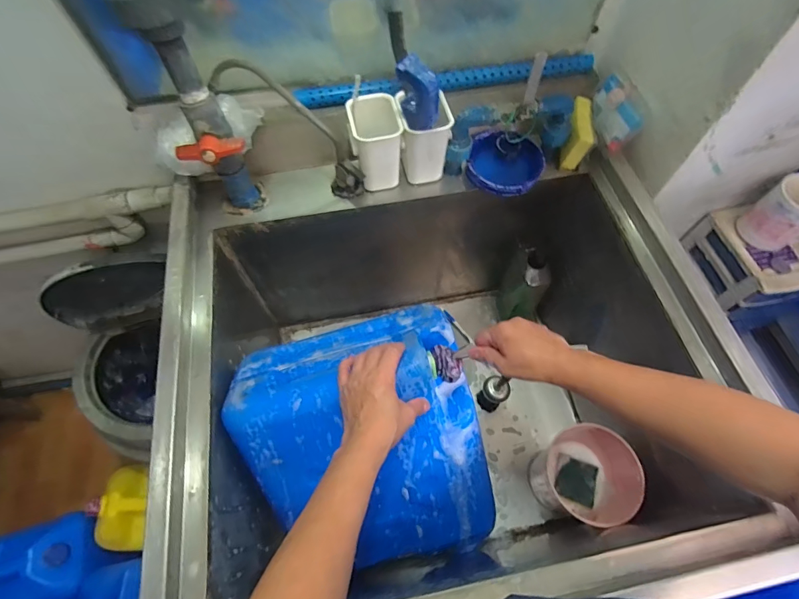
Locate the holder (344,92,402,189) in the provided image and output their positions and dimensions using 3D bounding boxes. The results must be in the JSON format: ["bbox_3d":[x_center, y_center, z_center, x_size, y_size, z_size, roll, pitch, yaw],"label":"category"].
[{"bbox_3d":[-0.037,-0.234,0.615,0.073,0.104,0.085,-10,63,-5],"label":"holder"}]

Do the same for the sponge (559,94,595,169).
[{"bbox_3d":[0.284,-0.266,0.641,0.033,0.050,0.111,11,89,6],"label":"sponge"}]

